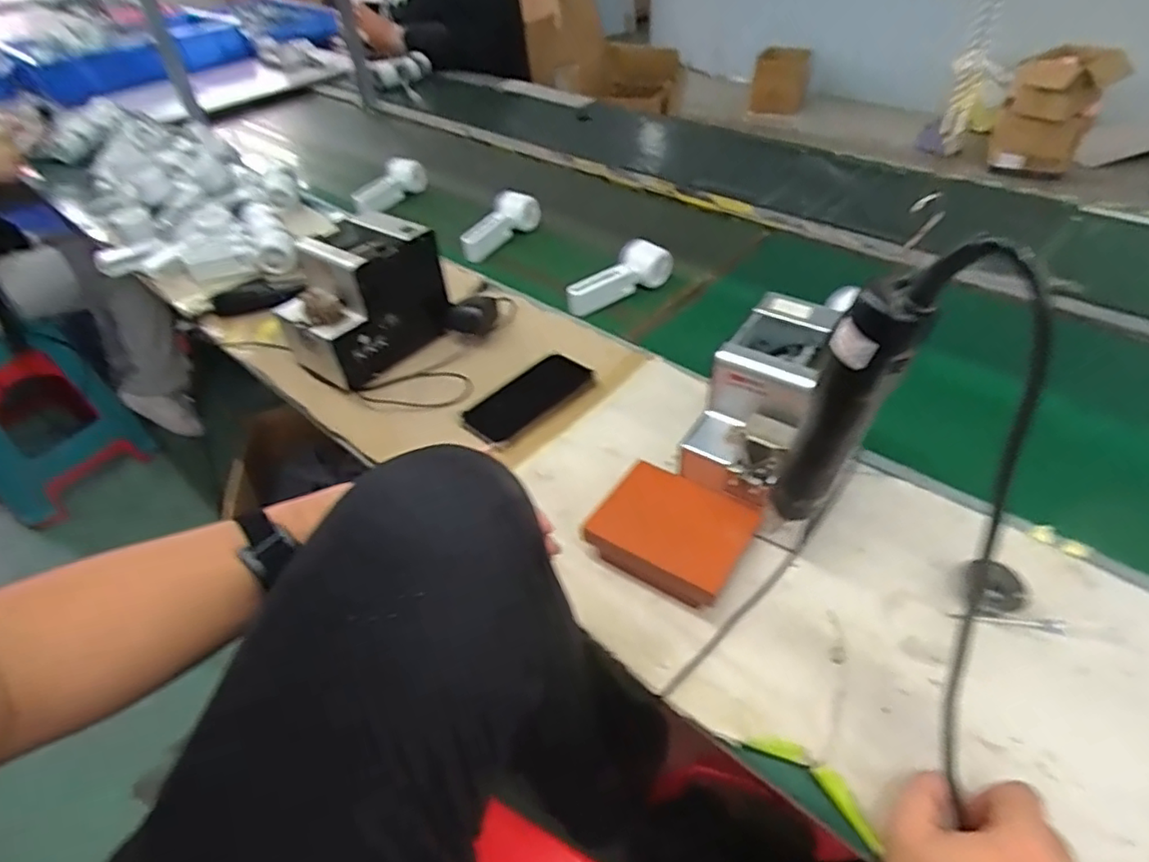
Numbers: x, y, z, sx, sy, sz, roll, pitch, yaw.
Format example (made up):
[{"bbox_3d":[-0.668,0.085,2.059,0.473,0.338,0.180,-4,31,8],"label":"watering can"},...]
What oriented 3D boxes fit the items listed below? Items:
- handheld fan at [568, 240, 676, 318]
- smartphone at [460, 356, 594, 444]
[{"bbox_3d":[0.059,-0.217,0.900,0.165,0.061,0.043,-30,48,-12],"label":"handheld fan"},{"bbox_3d":[-0.053,-0.042,0.743,0.072,0.012,0.155,28,52,32],"label":"smartphone"}]

